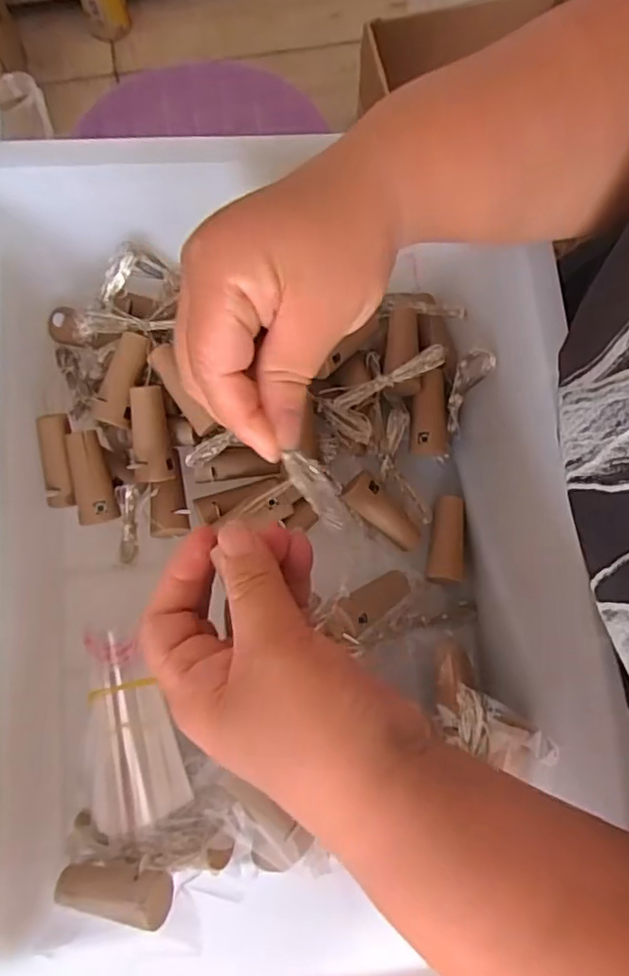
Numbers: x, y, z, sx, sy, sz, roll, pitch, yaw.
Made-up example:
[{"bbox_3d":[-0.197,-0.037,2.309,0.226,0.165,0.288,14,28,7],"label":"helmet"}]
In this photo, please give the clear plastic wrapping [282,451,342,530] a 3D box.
[{"bbox_3d":[0.002,0.000,0.255,0.014,0.004,0.035,-38,99,-7],"label":"clear plastic wrapping"}]

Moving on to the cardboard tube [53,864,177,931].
[{"bbox_3d":[-0.088,0.177,0.276,0.054,0.015,0.018,0,78,17],"label":"cardboard tube"}]

